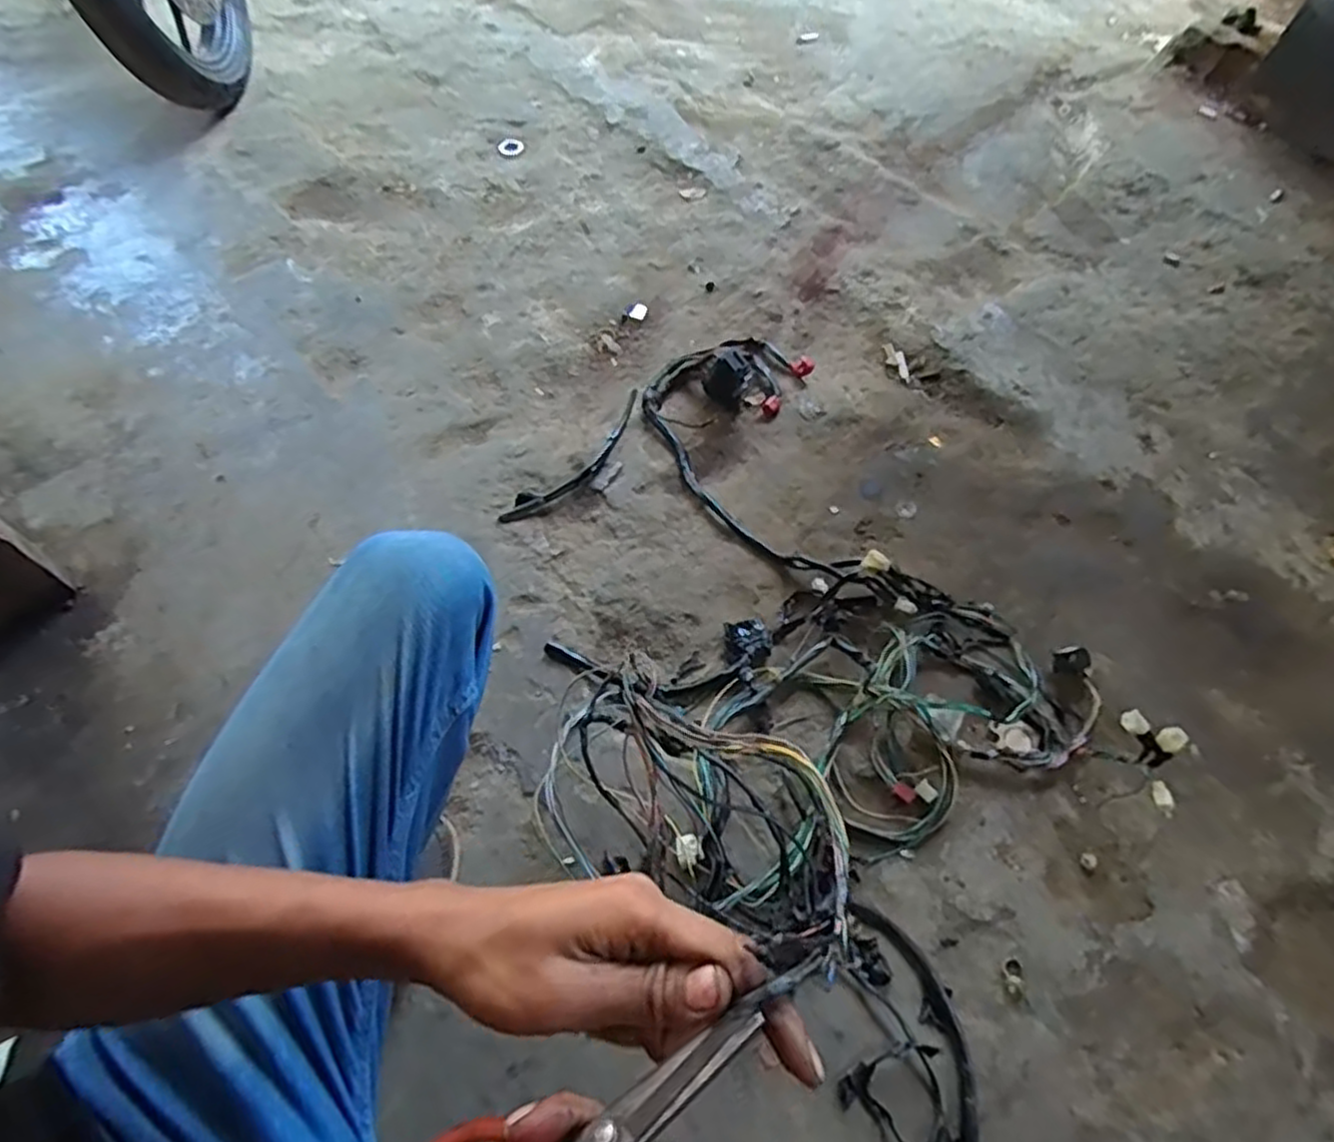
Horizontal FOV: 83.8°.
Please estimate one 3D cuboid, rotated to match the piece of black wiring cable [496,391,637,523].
[{"bbox_3d":[-0.112,-0.151,1.008,0.053,0.011,0.279,34,66,17],"label":"piece of black wiring cable"}]

